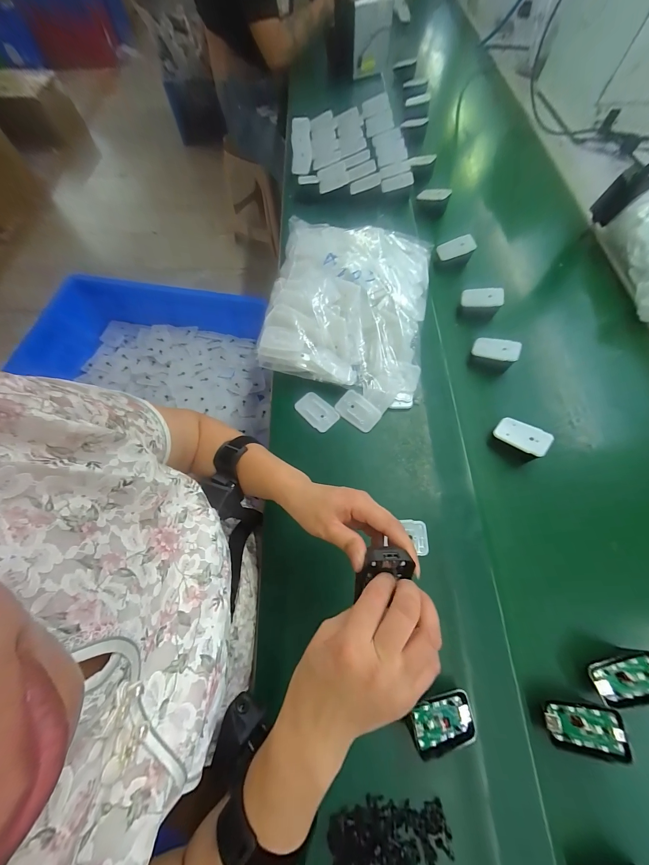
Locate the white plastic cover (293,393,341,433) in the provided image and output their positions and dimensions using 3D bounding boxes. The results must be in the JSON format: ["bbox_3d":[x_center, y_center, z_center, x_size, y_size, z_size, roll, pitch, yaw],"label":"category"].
[{"bbox_3d":[-0.012,-0.034,0.487,0.071,0.008,0.046,43,75,14],"label":"white plastic cover"}]

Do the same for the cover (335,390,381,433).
[{"bbox_3d":[0.054,-0.034,0.480,0.070,0.004,0.044,40,89,11],"label":"cover"}]

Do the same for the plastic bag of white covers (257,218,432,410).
[{"bbox_3d":[0.042,-0.218,0.516,0.263,0.083,0.321,9,69,3],"label":"plastic bag of white covers"}]

